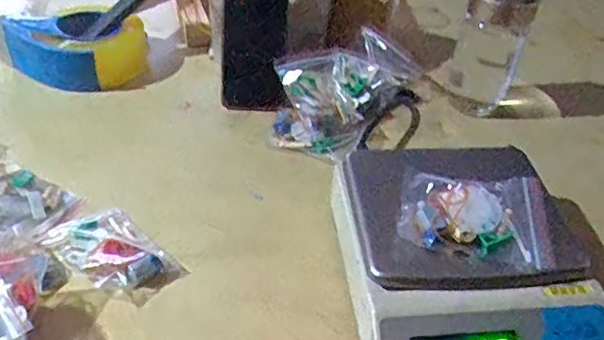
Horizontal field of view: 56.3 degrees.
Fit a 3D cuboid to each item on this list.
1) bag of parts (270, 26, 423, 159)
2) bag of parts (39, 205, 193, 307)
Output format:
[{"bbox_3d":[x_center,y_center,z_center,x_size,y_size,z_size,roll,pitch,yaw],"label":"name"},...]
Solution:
[{"bbox_3d":[0.047,-0.106,0.699,0.131,0.067,0.229,21,43,18],"label":"bag of parts"},{"bbox_3d":[-0.172,0.069,0.504,0.124,0.023,0.075,34,48,30],"label":"bag of parts"}]

